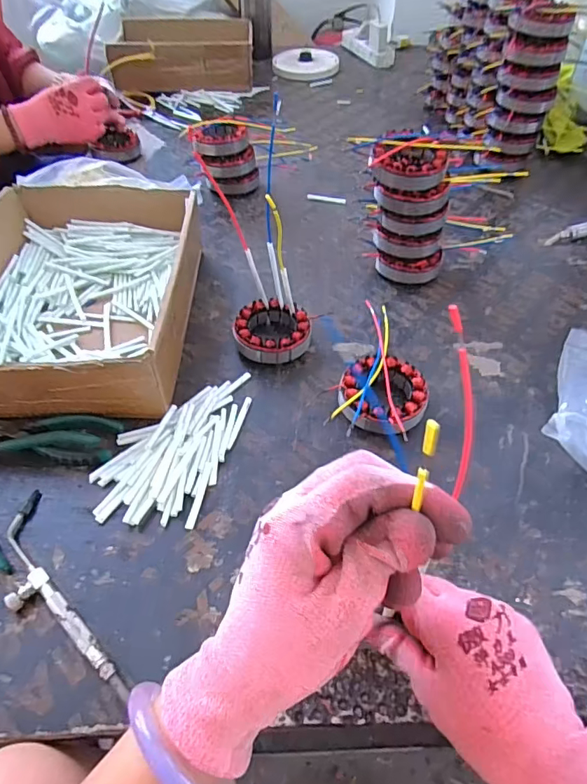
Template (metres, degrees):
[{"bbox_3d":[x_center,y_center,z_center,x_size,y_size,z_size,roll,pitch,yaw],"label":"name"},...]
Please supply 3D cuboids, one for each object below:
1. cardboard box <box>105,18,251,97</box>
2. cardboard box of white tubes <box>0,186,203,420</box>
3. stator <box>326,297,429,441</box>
[{"bbox_3d":[-0.247,-0.755,1.093,0.304,0.091,0.239,-7,51,-6],"label":"cardboard box"},{"bbox_3d":[-0.241,-0.122,0.556,0.243,0.087,0.332,0,50,0],"label":"cardboard box of white tubes"},{"bbox_3d":[0.101,-0.016,0.509,0.087,0.035,0.157,17,52,14],"label":"stator"}]

